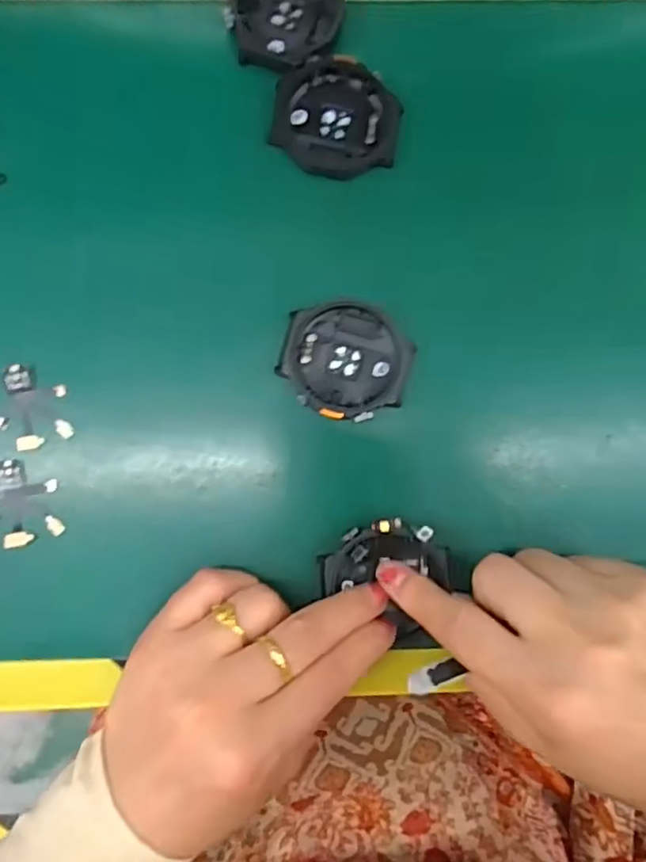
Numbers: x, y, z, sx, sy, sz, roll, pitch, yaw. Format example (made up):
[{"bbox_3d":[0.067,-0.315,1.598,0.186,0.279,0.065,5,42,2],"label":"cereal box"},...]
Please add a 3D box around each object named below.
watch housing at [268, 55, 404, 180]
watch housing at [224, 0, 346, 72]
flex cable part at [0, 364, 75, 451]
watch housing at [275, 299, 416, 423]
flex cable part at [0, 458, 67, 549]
[{"bbox_3d":[0.006,-0.134,0.267,0.054,0.006,0.050,12,87,0],"label":"watch housing"},{"bbox_3d":[-0.015,-0.183,0.269,0.047,0.009,0.052,15,87,0],"label":"watch housing"},{"bbox_3d":[-0.119,-0.008,0.257,0.032,0.004,0.032,18,87,0],"label":"flex cable part"},{"bbox_3d":[0.010,-0.030,0.261,0.052,0.011,0.049,14,87,0],"label":"watch housing"},{"bbox_3d":[-0.122,0.031,0.254,0.033,0.004,0.033,18,87,0],"label":"flex cable part"}]

